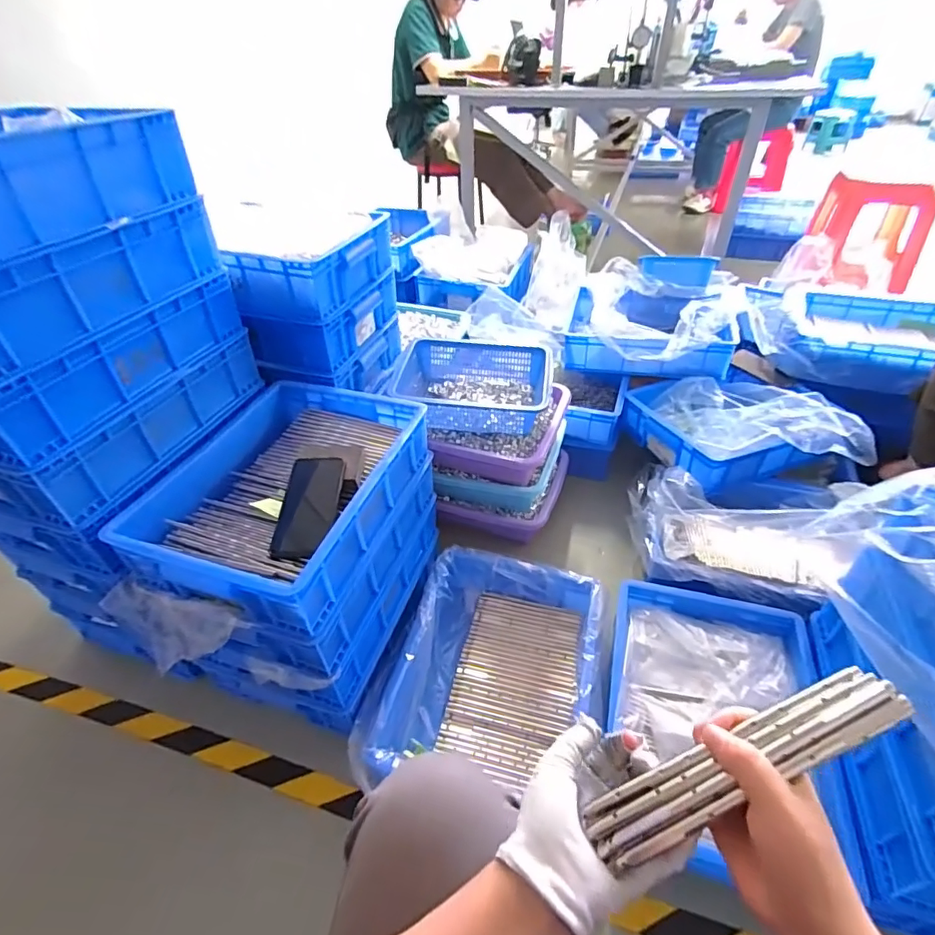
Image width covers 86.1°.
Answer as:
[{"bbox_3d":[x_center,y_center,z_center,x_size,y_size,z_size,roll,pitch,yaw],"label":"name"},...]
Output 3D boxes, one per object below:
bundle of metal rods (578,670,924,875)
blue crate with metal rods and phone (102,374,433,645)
[{"bbox_3d":[0.168,0.186,0.312,0.198,0.014,0.037,-34,42,8],"label":"bundle of metal rods"},{"bbox_3d":[-0.278,0.033,0.789,0.312,0.108,0.413,12,43,17],"label":"blue crate with metal rods and phone"}]

